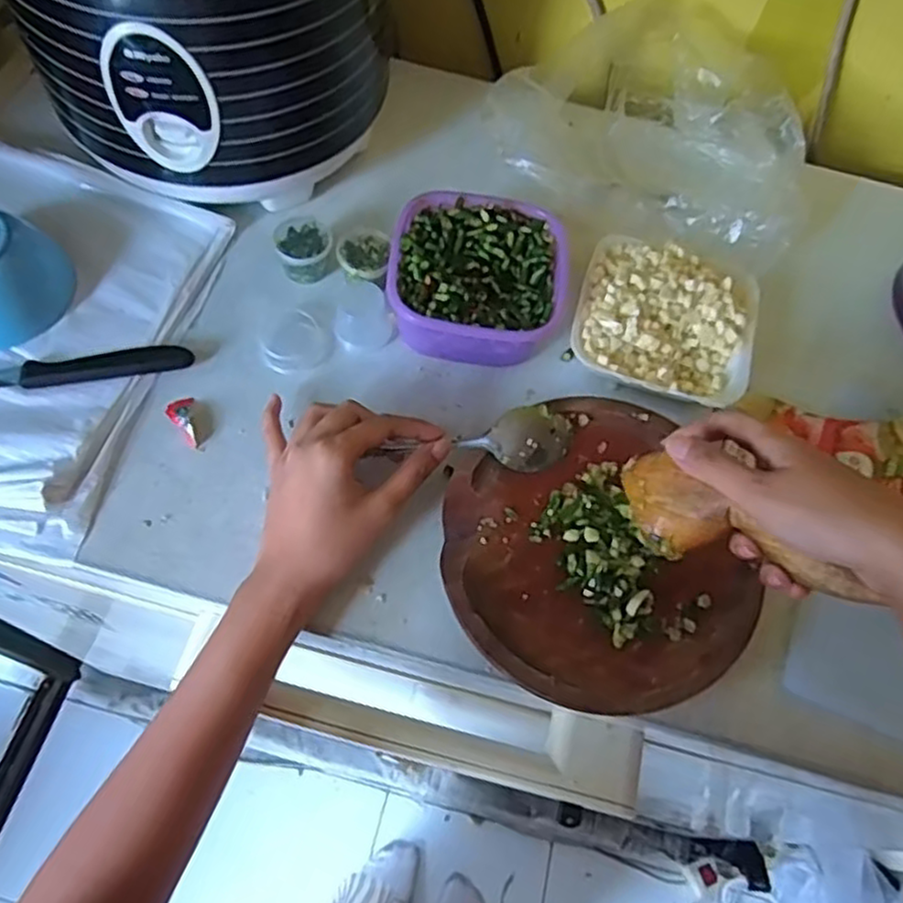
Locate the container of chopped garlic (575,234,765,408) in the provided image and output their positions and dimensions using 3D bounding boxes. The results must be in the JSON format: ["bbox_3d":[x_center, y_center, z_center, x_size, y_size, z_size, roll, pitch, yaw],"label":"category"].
[{"bbox_3d":[0.151,-0.092,0.510,0.121,0.041,0.116,17,62,5],"label":"container of chopped garlic"}]

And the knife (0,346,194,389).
[{"bbox_3d":[-0.271,-0.052,0.473,0.192,0.007,0.020,-9,63,-9],"label":"knife"}]

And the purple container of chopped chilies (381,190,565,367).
[{"bbox_3d":[0.019,-0.120,0.506,0.116,0.049,0.115,6,62,0],"label":"purple container of chopped chilies"}]

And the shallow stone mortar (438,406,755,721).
[{"bbox_3d":[0.085,0.066,0.437,0.172,0.033,0.178,-29,67,-18],"label":"shallow stone mortar"}]

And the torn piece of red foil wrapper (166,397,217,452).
[{"bbox_3d":[-0.169,-0.021,0.473,0.023,0.005,0.038,-34,69,-19],"label":"torn piece of red foil wrapper"}]

